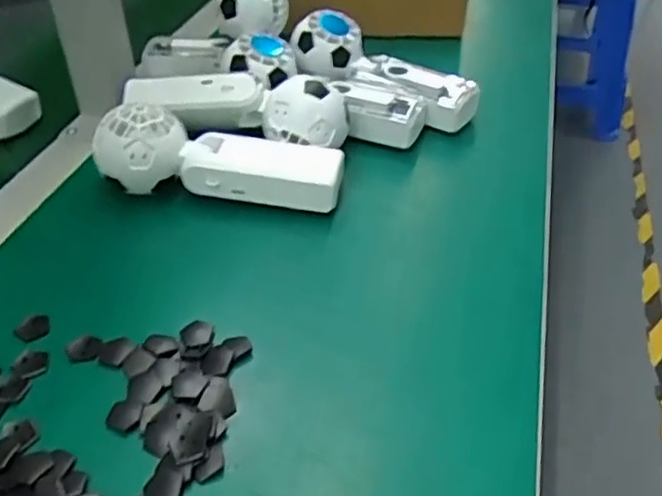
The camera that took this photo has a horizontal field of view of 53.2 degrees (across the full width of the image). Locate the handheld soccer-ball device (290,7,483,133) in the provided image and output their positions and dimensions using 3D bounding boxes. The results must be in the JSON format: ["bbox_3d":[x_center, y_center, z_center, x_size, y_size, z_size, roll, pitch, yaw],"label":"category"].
[{"bbox_3d":[0.041,-0.146,0.557,0.166,0.070,0.055,19,44,22],"label":"handheld soccer-ball device"}]

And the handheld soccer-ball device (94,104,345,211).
[{"bbox_3d":[-0.076,-0.061,0.456,0.164,0.063,0.047,3,41,5],"label":"handheld soccer-ball device"}]

